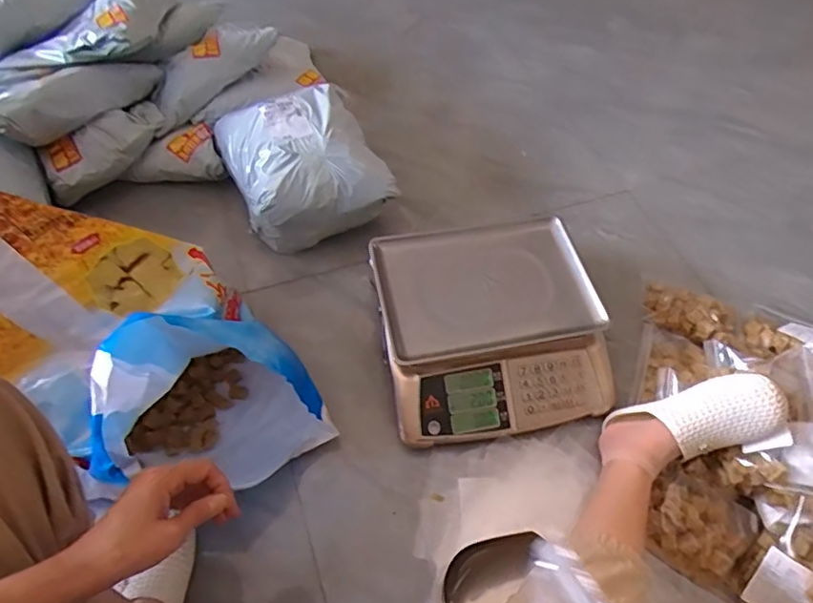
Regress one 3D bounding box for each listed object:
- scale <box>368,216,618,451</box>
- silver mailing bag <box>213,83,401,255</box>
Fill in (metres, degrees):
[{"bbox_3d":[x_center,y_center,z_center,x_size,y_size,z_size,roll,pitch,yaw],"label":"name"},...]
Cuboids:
[{"bbox_3d":[0.129,0.027,0.883,0.339,0.128,0.328,-9,56,-8],"label":"scale"},{"bbox_3d":[-0.187,-0.239,1.038,0.243,0.179,0.271,-23,59,-17],"label":"silver mailing bag"}]

